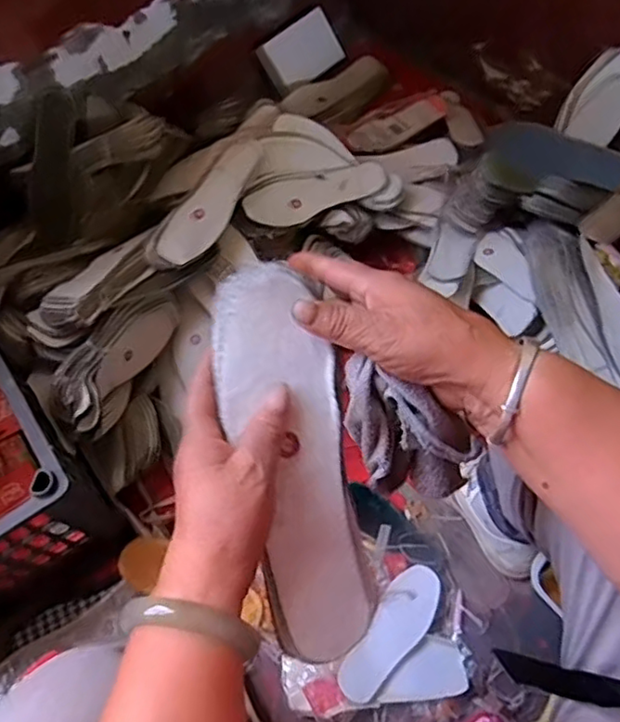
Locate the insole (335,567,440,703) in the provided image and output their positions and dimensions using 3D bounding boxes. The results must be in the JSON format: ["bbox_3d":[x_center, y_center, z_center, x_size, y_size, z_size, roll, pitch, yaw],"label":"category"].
[{"bbox_3d":[0.101,0.329,0.741,0.062,0.016,0.171,31,71,16],"label":"insole"}]

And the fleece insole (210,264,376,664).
[{"bbox_3d":[-0.009,0.061,0.371,0.066,0.032,0.232,-13,94,-3],"label":"fleece insole"}]

